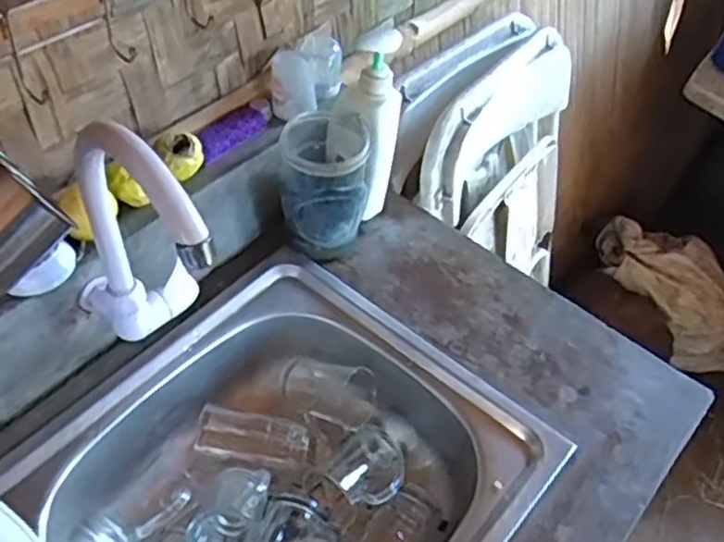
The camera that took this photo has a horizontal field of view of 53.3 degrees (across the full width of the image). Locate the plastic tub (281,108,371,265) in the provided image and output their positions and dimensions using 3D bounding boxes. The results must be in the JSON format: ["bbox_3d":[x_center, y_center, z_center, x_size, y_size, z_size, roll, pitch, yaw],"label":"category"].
[{"bbox_3d":[-0.043,-0.098,0.842,0.093,0.149,0.098,3,49,-3],"label":"plastic tub"}]

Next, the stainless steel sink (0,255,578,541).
[{"bbox_3d":[-0.187,0.317,0.647,0.397,0.136,0.742,35,55,23],"label":"stainless steel sink"}]

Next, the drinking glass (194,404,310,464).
[{"bbox_3d":[-0.120,0.189,0.800,0.121,0.047,0.048,10,49,3],"label":"drinking glass"}]

